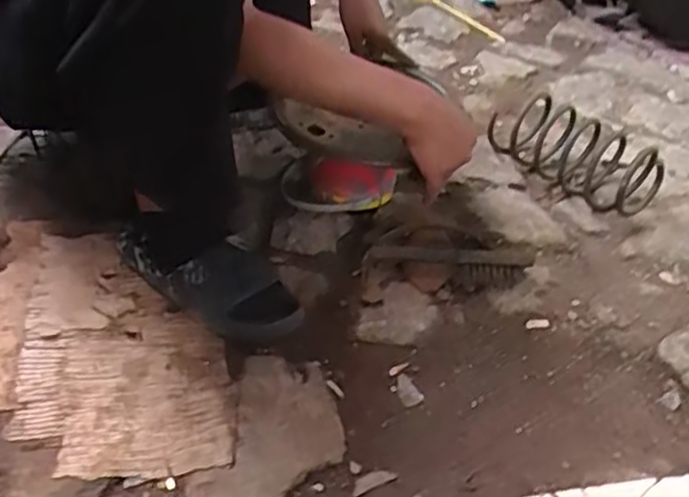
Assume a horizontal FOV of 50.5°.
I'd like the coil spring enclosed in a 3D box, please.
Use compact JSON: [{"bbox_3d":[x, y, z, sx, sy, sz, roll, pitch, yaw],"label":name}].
[{"bbox_3d":[0.402,-0.177,1.296,0.313,0.121,0.130,34,48,29],"label":"coil spring"}]

